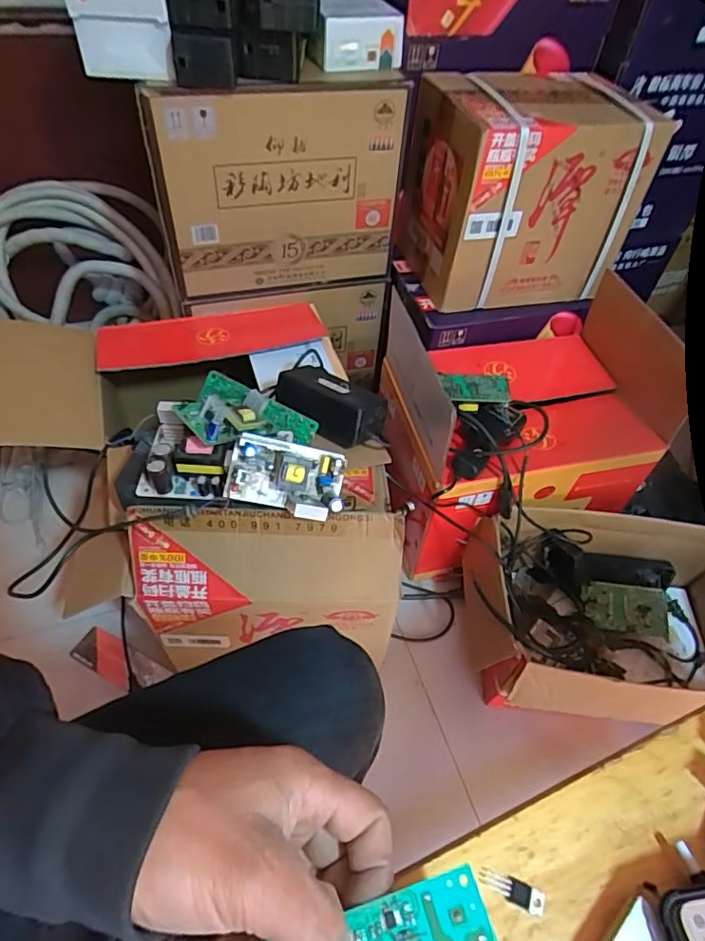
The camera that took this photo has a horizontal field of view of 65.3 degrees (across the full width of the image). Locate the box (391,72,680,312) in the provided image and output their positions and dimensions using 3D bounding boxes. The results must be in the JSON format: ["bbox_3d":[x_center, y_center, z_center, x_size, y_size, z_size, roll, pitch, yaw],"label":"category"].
[{"bbox_3d":[0.277,-0.467,0.926,0.330,0.281,0.237,-9,53,-12],"label":"box"}]

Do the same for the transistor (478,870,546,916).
[{"bbox_3d":[0.077,0.203,0.266,0.032,0.004,0.012,17,52,9],"label":"transistor"}]

